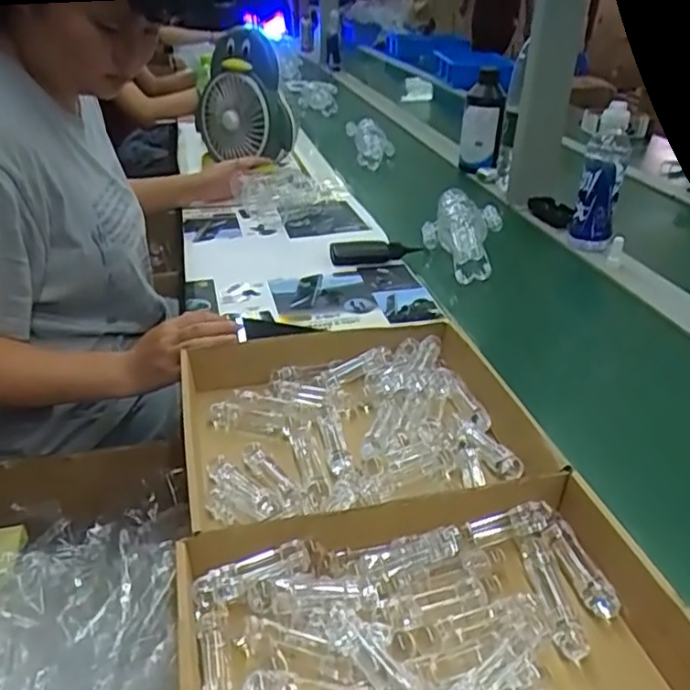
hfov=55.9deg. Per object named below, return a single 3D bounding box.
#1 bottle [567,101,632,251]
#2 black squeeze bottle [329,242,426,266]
[{"bbox_3d":[0.421,-0.267,1.077,0.073,0.228,0.061,10,32,14],"label":"bottle"},{"bbox_3d":[0.049,-0.146,1.029,0.142,0.032,0.028,-3,31,-6],"label":"black squeeze bottle"}]

